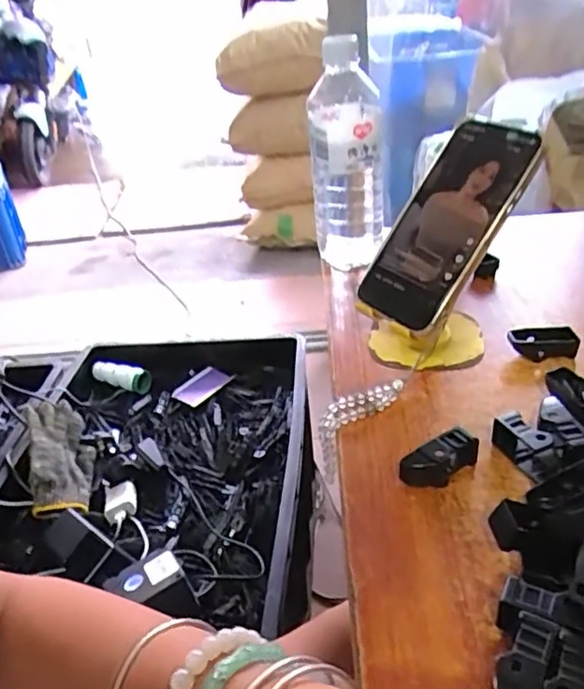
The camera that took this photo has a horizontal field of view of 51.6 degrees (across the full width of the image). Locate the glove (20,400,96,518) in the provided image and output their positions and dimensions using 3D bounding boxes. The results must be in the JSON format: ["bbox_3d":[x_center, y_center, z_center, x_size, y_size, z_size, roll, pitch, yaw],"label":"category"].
[{"bbox_3d":[-0.329,0.156,0.859,0.031,0.101,0.186,-40,48,14],"label":"glove"}]

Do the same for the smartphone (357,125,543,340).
[{"bbox_3d":[0.116,-0.090,0.454,0.078,0.017,0.160,37,96,44],"label":"smartphone"}]

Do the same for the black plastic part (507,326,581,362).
[{"bbox_3d":[0.192,-0.001,0.462,0.049,0.016,0.025,3,34,16],"label":"black plastic part"}]

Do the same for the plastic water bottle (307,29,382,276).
[{"bbox_3d":[0.052,-0.173,0.583,0.068,0.202,0.068,-2,33,7],"label":"plastic water bottle"}]

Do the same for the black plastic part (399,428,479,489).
[{"bbox_3d":[0.092,0.071,0.370,0.053,0.025,0.015,-22,35,-22],"label":"black plastic part"}]

